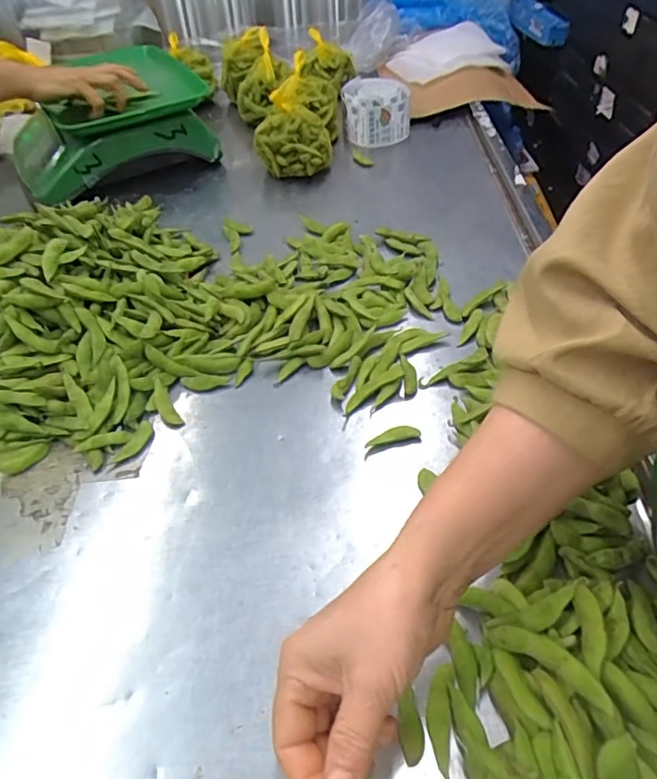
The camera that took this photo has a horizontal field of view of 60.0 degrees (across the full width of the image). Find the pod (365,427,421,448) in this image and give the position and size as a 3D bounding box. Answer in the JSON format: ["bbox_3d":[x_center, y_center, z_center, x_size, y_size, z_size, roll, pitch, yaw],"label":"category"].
[{"bbox_3d":[0.055,0.041,0.499,0.048,0.006,0.013,-10,46,-5],"label":"pod"}]

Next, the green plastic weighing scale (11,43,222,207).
[{"bbox_3d":[-0.331,-0.394,0.865,0.282,0.124,0.214,-23,49,-18],"label":"green plastic weighing scale"}]

